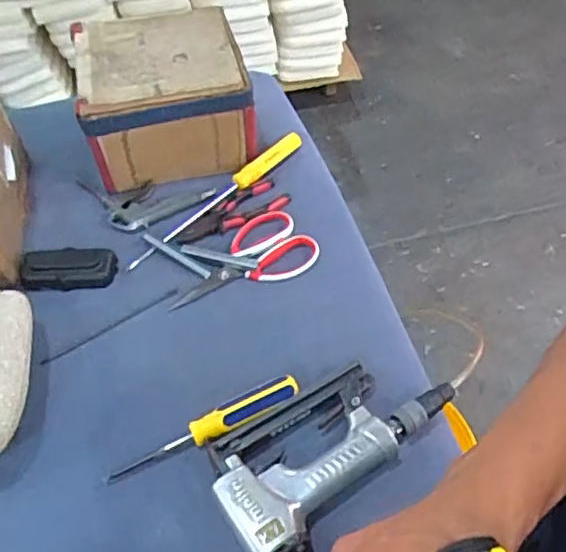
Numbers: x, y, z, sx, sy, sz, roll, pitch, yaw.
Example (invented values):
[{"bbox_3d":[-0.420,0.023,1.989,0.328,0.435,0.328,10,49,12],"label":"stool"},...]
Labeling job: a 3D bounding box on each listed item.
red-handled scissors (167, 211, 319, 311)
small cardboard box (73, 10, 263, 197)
[{"bbox_3d":[-0.051,-0.024,0.735,0.179,0.020,0.100,-16,52,-10],"label":"red-handled scissors"},{"bbox_3d":[-0.158,-0.231,0.827,0.210,0.148,0.202,-13,52,-8],"label":"small cardboard box"}]

